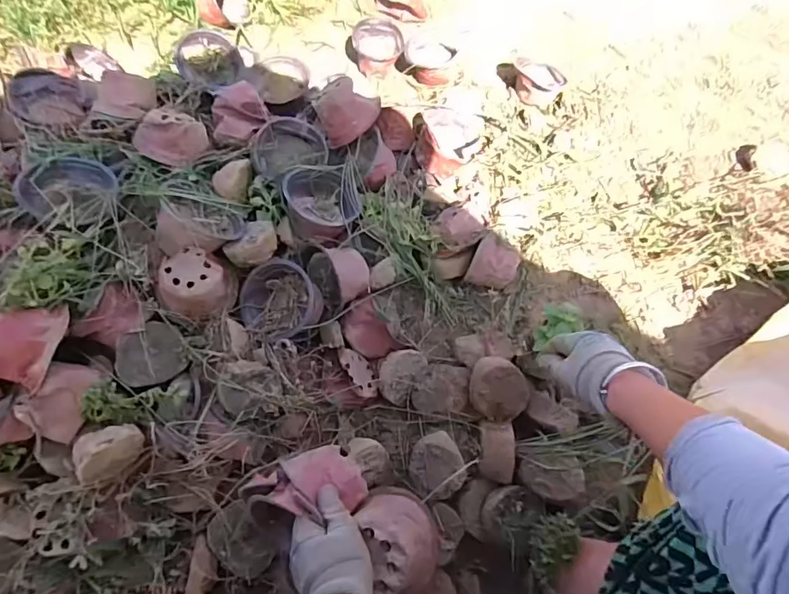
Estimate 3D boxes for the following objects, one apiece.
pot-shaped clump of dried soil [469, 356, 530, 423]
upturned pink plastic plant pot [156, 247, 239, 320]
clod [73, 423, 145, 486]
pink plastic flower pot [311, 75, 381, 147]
[{"bbox_3d":[0.135,0.116,0.625,0.072,0.045,0.078,-1,65,3],"label":"pot-shaped clump of dried soil"},{"bbox_3d":[-0.253,-0.011,0.623,0.082,0.079,0.078,-1,65,3],"label":"upturned pink plastic plant pot"},{"bbox_3d":[-0.304,0.169,0.526,0.062,0.045,0.046,-20,66,-6],"label":"clod"},{"bbox_3d":[-0.071,-0.280,0.736,0.091,0.063,0.081,-29,107,6],"label":"pink plastic flower pot"}]

